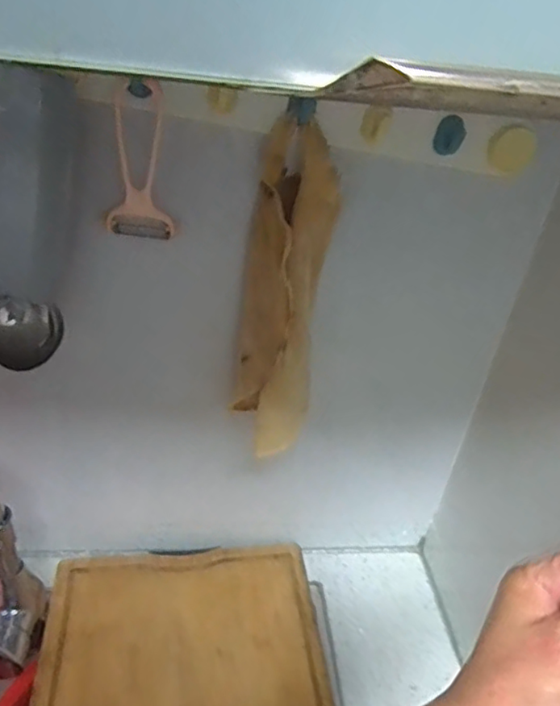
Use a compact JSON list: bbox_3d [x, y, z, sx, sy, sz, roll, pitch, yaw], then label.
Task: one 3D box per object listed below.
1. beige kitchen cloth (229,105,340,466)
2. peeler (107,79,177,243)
[{"bbox_3d":[0.001,-0.046,0.518,0.079,0.277,0.077,7,33,-1],"label":"beige kitchen cloth"},{"bbox_3d":[-0.118,-0.158,0.475,0.056,0.134,0.027,-2,35,-13],"label":"peeler"}]

